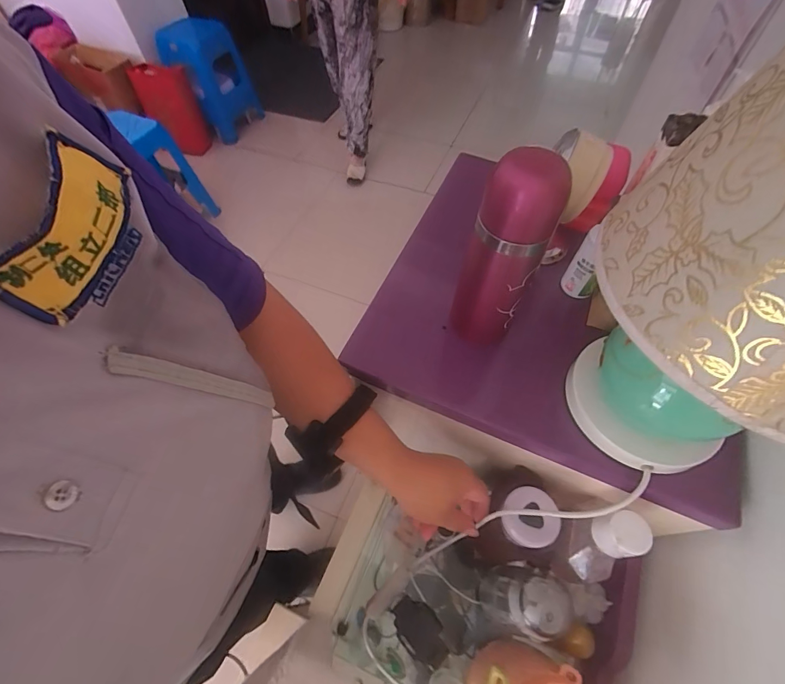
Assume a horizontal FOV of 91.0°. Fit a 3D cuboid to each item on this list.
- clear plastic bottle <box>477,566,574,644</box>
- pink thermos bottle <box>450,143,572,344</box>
[{"bbox_3d":[0.147,0.298,0.443,0.065,0.158,0.058,18,60,12],"label":"clear plastic bottle"},{"bbox_3d":[0.099,-0.072,0.350,0.065,0.189,0.055,25,62,16],"label":"pink thermos bottle"}]

